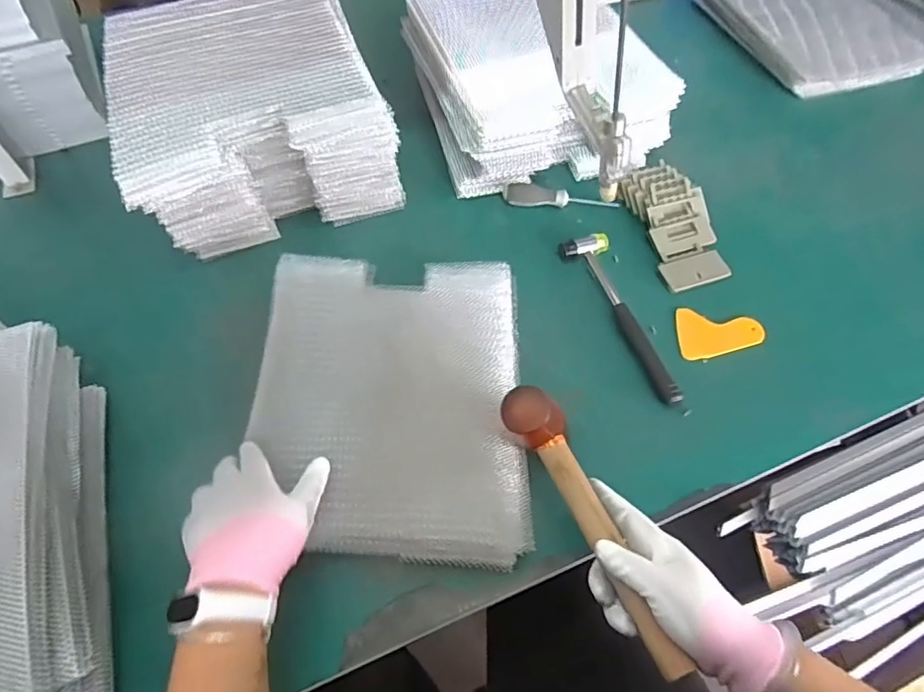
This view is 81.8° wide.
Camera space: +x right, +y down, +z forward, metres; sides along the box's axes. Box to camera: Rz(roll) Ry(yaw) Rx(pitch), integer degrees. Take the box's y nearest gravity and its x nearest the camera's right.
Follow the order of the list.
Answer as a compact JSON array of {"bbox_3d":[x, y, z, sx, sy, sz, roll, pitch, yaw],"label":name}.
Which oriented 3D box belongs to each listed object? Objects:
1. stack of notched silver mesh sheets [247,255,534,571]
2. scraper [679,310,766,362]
[{"bbox_3d":[-0.076,0.048,0.557,0.272,0.037,0.329,0,58,-1],"label":"stack of notched silver mesh sheets"},{"bbox_3d":[0.308,-0.012,0.630,0.100,0.005,0.069,7,58,4],"label":"scraper"}]

